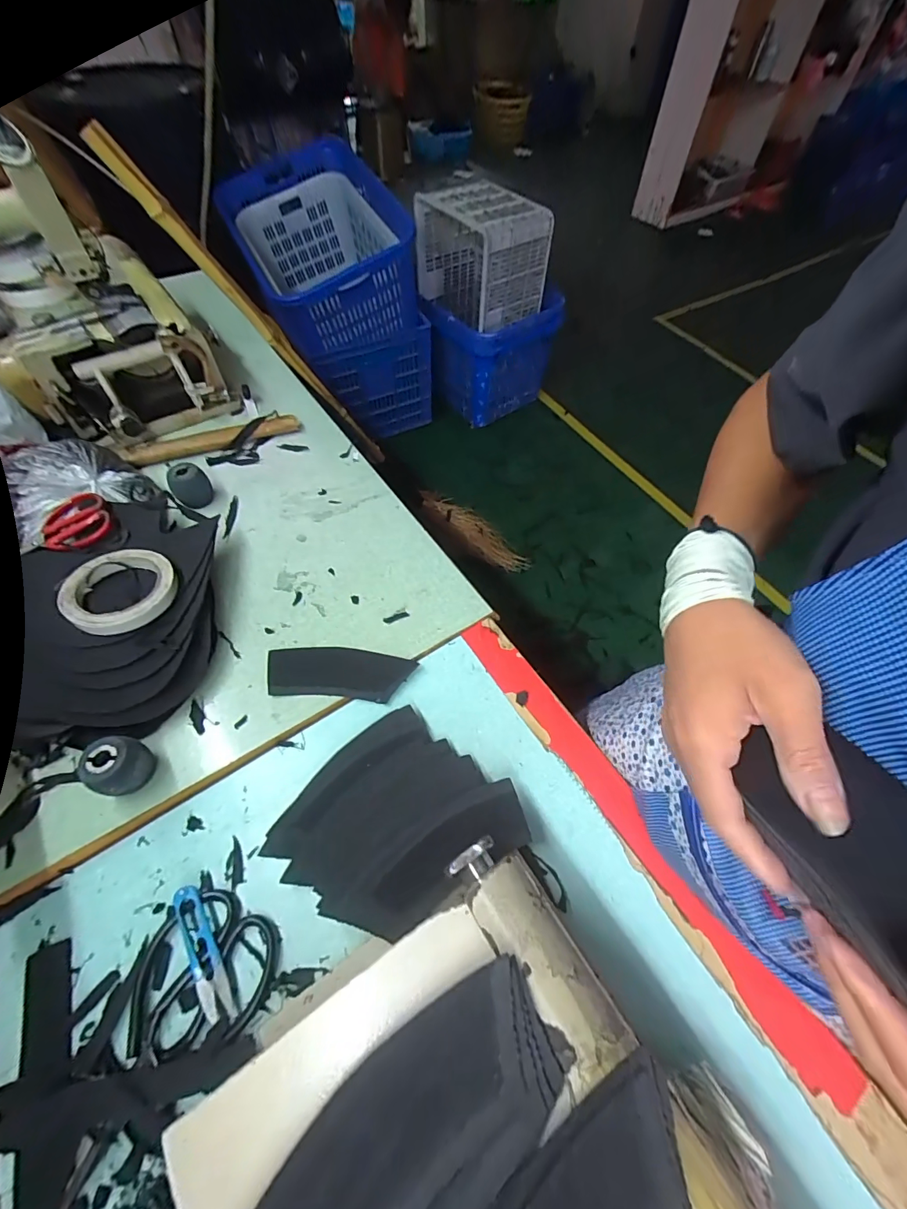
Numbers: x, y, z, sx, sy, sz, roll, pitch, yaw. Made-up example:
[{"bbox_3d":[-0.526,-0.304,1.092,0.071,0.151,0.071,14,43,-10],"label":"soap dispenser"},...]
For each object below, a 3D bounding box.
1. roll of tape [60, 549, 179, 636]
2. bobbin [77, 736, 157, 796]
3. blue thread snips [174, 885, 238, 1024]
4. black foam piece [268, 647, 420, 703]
[{"bbox_3d":[-0.352,-0.017,0.467,0.100,0.020,0.102,1,58,-2],"label":"roll of tape"},{"bbox_3d":[-0.302,0.148,0.404,0.042,0.050,0.046,1,58,-2],"label":"bobbin"},{"bbox_3d":[-0.203,0.280,0.356,0.021,0.009,0.101,-29,63,-19],"label":"blue thread snips"},{"bbox_3d":[-0.124,0.074,0.488,0.156,0.005,0.058,3,58,0],"label":"black foam piece"}]

